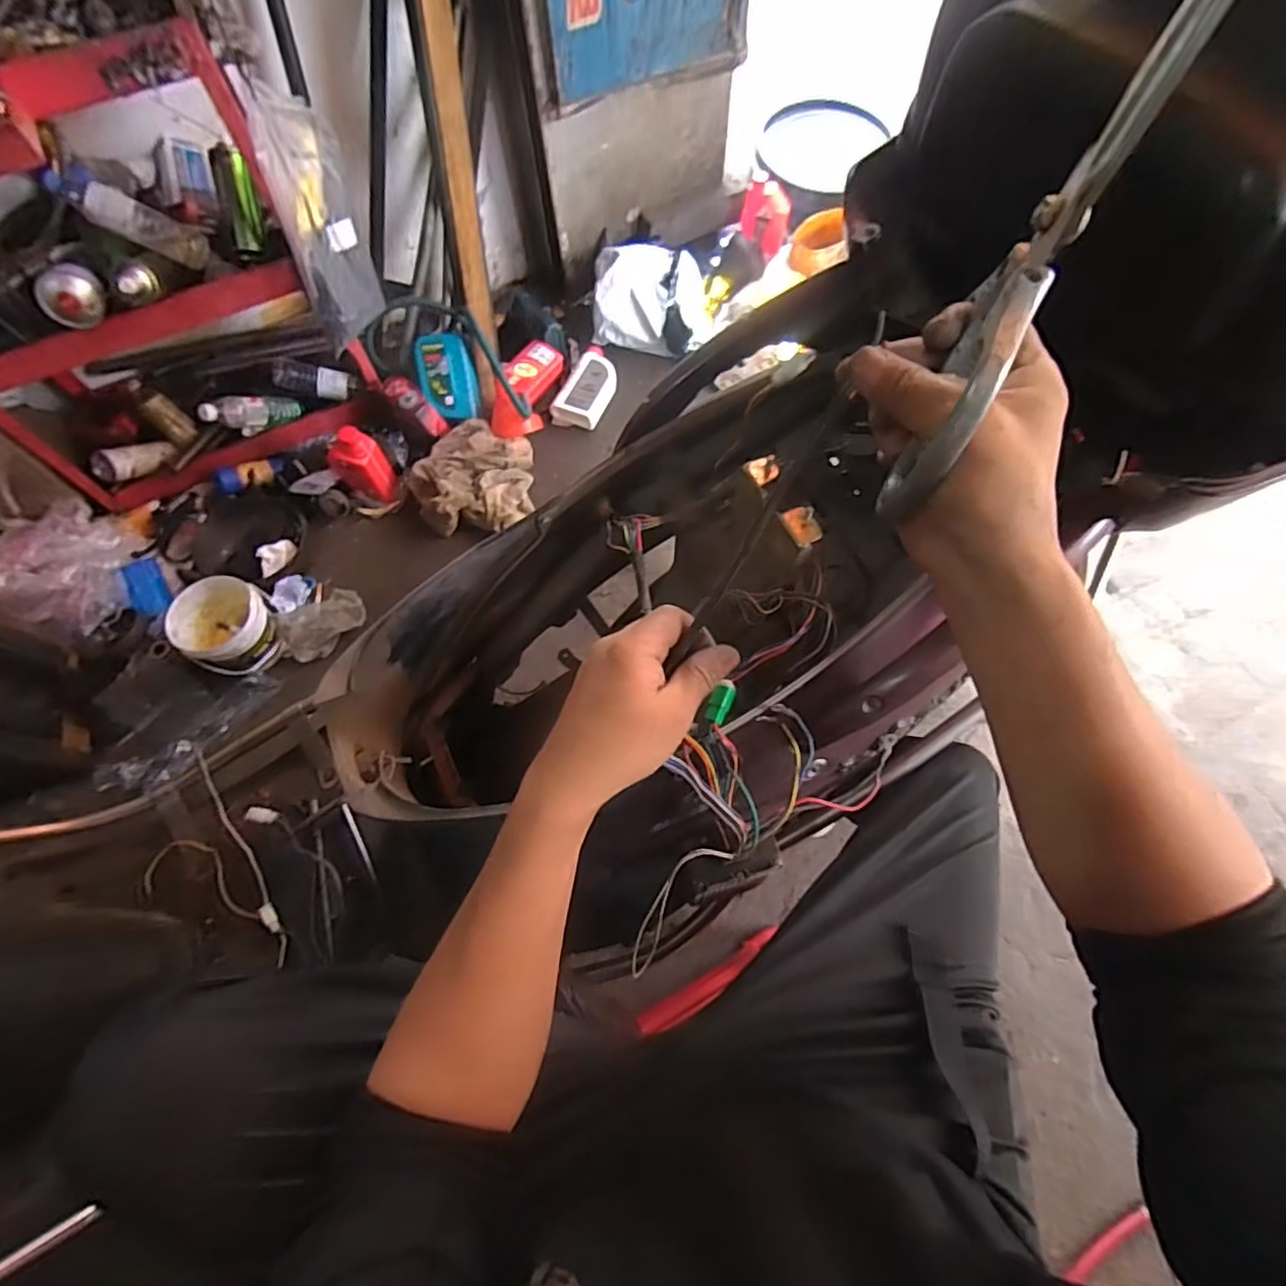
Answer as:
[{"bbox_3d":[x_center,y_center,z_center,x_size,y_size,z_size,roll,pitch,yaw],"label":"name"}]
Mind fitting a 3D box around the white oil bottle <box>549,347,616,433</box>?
[{"bbox_3d":[-0.137,-0.663,1.563,0.128,0.059,0.249,18,68,9],"label":"white oil bottle"}]

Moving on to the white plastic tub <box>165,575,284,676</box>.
[{"bbox_3d":[-0.838,-0.031,1.206,0.166,0.137,0.155,-1,66,2],"label":"white plastic tub"}]

